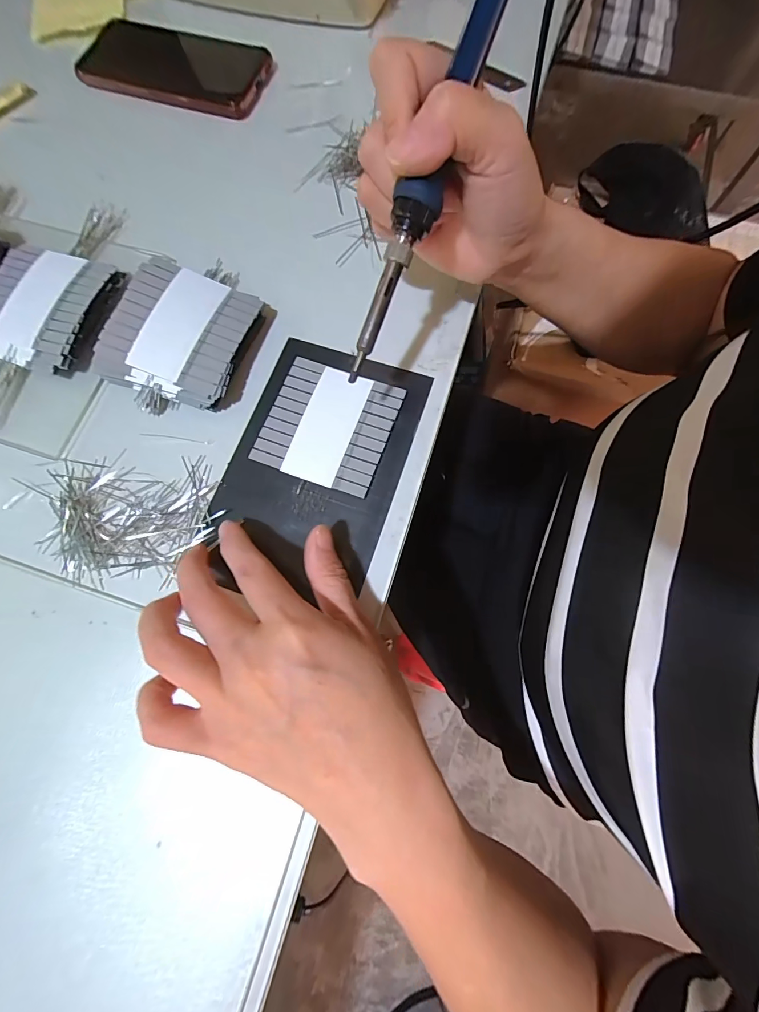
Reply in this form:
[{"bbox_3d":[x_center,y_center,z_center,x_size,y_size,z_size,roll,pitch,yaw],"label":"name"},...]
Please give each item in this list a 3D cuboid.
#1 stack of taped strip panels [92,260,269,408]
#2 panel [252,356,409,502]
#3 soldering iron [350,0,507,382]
[{"bbox_3d":[-0.129,-0.111,0.264,0.083,0.032,0.087,16,76,6],"label":"stack of taped strip panels"},{"bbox_3d":[-0.033,-0.053,0.260,0.078,0.004,0.077,19,76,7],"label":"panel"},{"bbox_3d":[0.027,-0.159,0.174,0.016,0.015,0.209,25,106,8],"label":"soldering iron"}]

